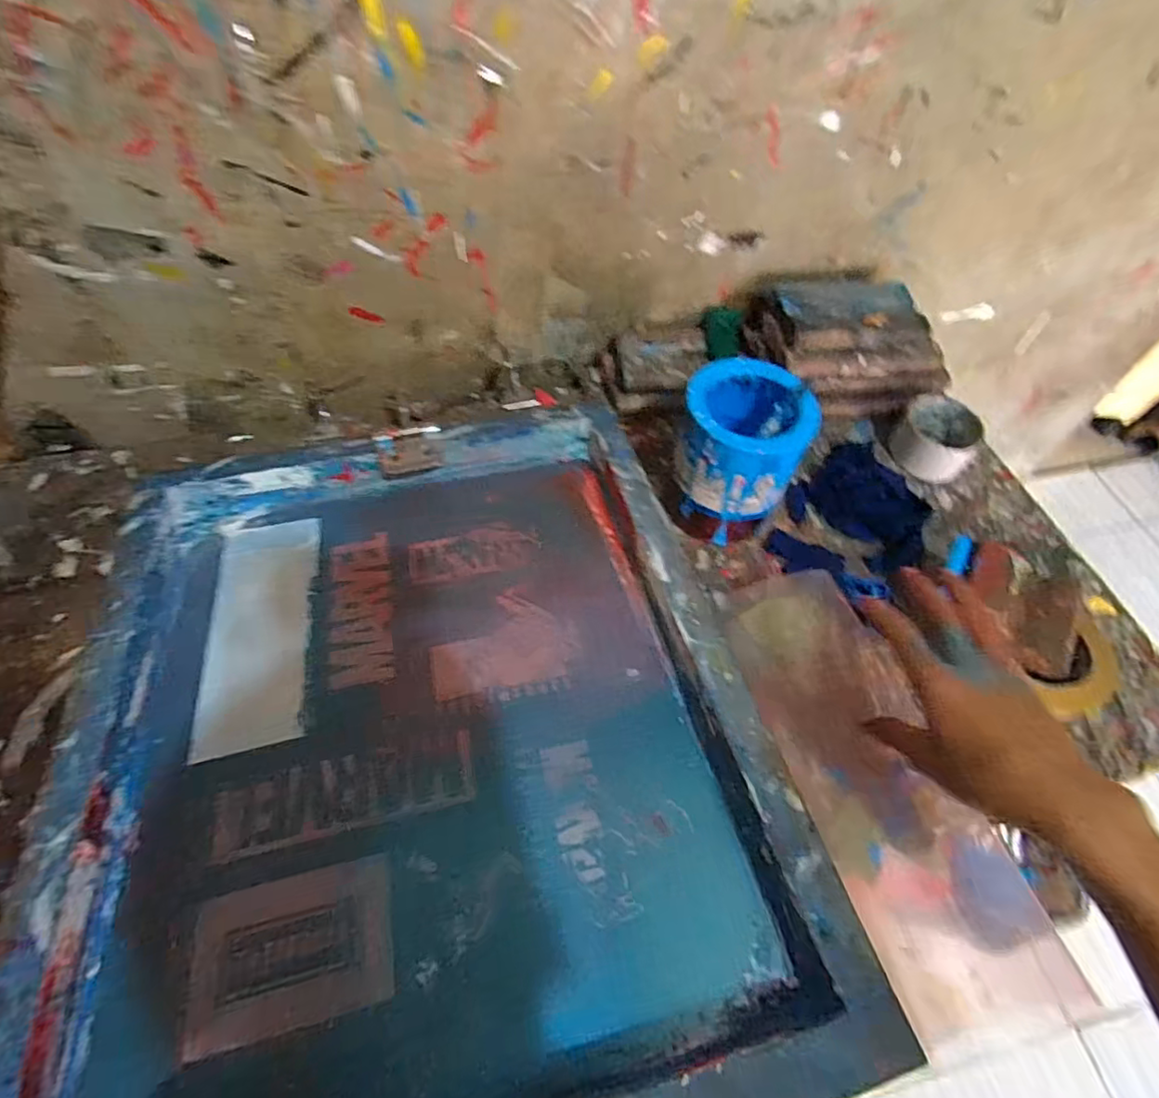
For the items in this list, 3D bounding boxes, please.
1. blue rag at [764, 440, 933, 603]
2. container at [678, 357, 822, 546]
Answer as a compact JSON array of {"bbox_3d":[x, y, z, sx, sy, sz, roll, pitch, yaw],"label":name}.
[{"bbox_3d":[0.268,-0.025,0.588,0.160,0.050,0.128,-34,58,-25],"label":"blue rag"},{"bbox_3d":[0.146,-0.090,0.551,0.106,0.116,0.103,29,56,22],"label":"container"}]

